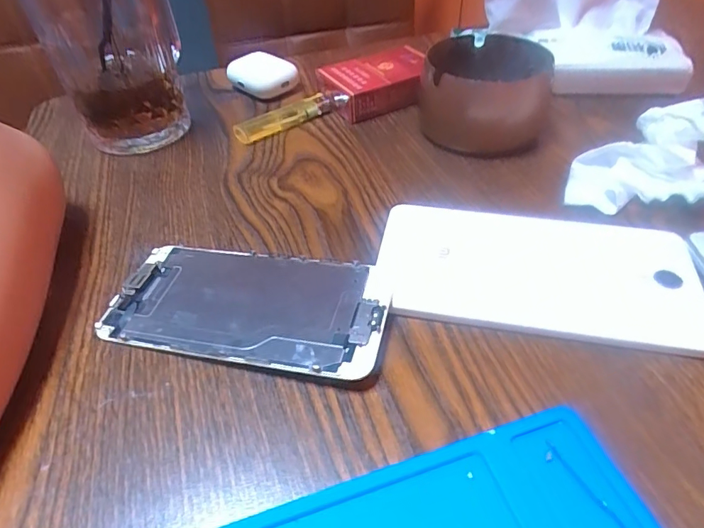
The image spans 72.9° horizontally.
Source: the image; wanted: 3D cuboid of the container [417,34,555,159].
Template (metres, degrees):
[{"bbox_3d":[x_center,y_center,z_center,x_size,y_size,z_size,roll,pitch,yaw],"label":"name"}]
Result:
[{"bbox_3d":[0.090,-0.122,0.333,0.082,0.051,0.087,-2,44,2],"label":"container"}]

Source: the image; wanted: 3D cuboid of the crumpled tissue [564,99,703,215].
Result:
[{"bbox_3d":[0.178,-0.064,0.272,0.091,0.044,0.071,14,47,18],"label":"crumpled tissue"}]

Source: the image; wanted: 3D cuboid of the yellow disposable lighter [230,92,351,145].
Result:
[{"bbox_3d":[-0.046,-0.116,0.366,0.092,0.012,0.014,-27,49,-23],"label":"yellow disposable lighter"}]

